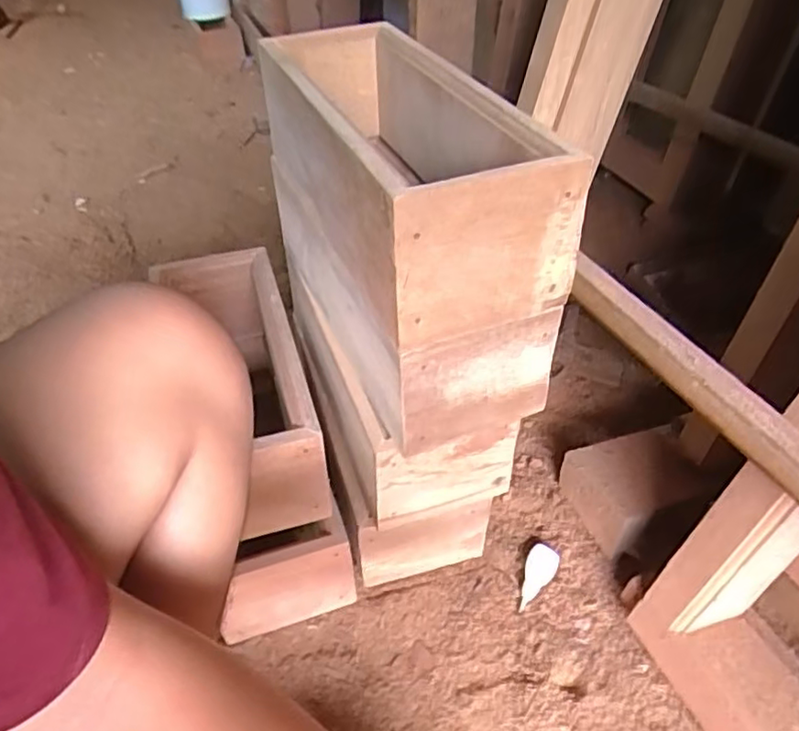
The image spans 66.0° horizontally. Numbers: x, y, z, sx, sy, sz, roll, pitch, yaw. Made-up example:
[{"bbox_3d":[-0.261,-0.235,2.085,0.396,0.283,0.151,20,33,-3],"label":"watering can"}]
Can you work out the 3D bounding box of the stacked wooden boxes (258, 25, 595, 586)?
[{"bbox_3d":[-0.005,-0.057,0.673,0.182,0.481,0.381,-10,40,-15],"label":"stacked wooden boxes"}]

